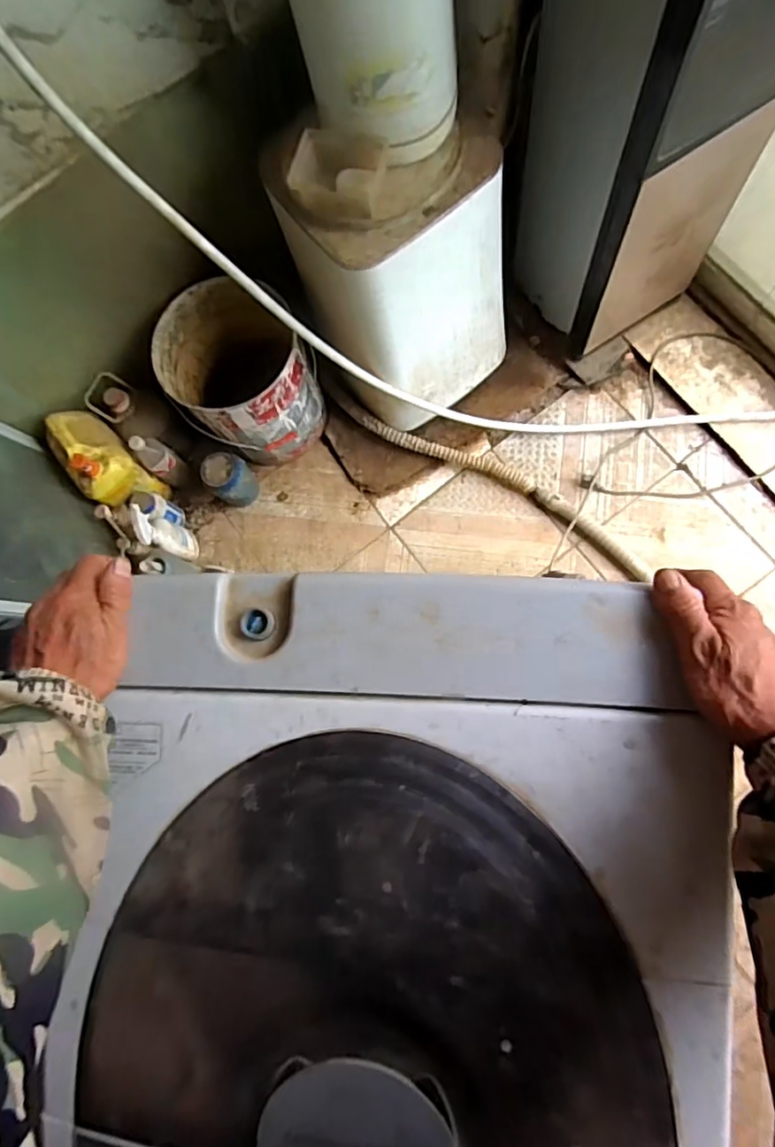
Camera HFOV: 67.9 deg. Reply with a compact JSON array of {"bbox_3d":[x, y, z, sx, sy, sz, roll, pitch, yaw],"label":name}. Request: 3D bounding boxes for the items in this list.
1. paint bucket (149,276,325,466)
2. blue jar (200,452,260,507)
[{"bbox_3d":[-0.311,-0.406,1.221,0.267,0.261,0.290,-1,82,6],"label":"paint bucket"},{"bbox_3d":[-0.342,-0.207,1.291,0.103,0.137,0.098,-1,82,6],"label":"blue jar"}]

